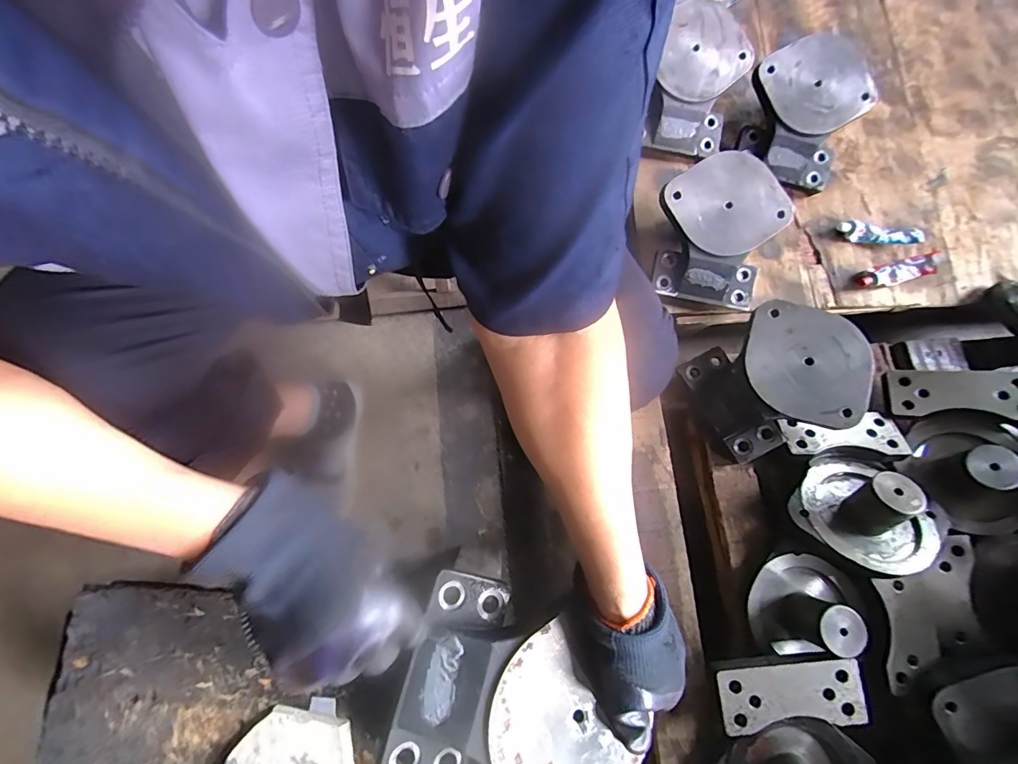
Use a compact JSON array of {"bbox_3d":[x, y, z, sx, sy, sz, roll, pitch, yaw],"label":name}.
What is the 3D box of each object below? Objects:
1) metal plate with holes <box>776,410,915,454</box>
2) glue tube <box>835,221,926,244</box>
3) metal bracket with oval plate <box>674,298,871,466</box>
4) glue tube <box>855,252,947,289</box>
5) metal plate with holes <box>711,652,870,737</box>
[{"bbox_3d":[0.411,0.068,0.556,0.125,0.013,0.056,-6,56,10],"label":"metal plate with holes"},{"bbox_3d":[0.552,-0.222,0.666,0.106,0.024,0.027,18,77,25],"label":"glue tube"},{"bbox_3d":[0.326,-0.006,0.543,0.182,0.038,0.153,-35,73,23],"label":"metal bracket with oval plate"},{"bbox_3d":[0.570,-0.163,0.649,0.107,0.024,0.033,-13,76,22],"label":"glue tube"},{"bbox_3d":[0.287,0.319,0.458,0.138,0.015,0.065,-8,76,5],"label":"metal plate with holes"}]

